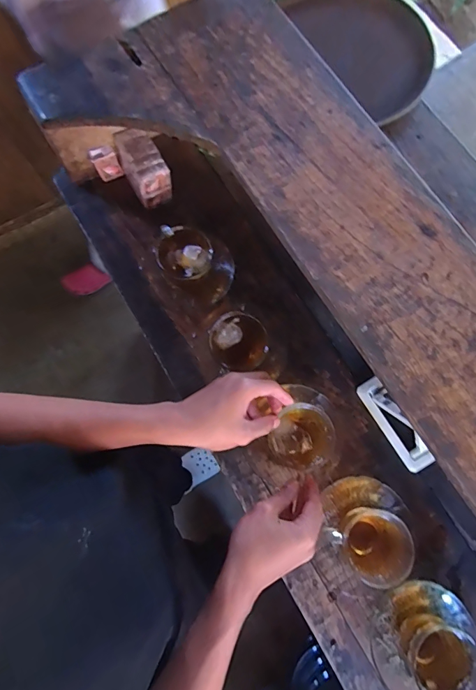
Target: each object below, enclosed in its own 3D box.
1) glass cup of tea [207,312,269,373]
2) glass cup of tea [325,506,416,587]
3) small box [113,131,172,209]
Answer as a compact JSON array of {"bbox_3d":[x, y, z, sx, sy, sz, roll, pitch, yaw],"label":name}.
[{"bbox_3d":[0.001,-0.005,0.541,0.079,0.074,0.071,9,75,2],"label":"glass cup of tea"},{"bbox_3d":[0.164,0.241,0.479,0.079,0.065,0.088,-43,79,-10],"label":"glass cup of tea"},{"bbox_3d":[-0.147,-0.276,0.615,0.058,0.063,0.090,-29,77,-7],"label":"small box"}]

